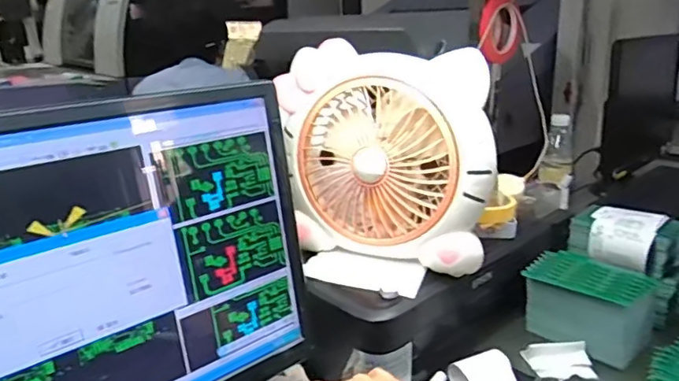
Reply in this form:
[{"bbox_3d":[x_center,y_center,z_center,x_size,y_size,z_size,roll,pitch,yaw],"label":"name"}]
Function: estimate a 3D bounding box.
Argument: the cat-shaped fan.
[{"bbox_3d":[0.055,-0.033,0.652,0.250,0.247,0.090,7,19,24],"label":"cat-shaped fan"}]

